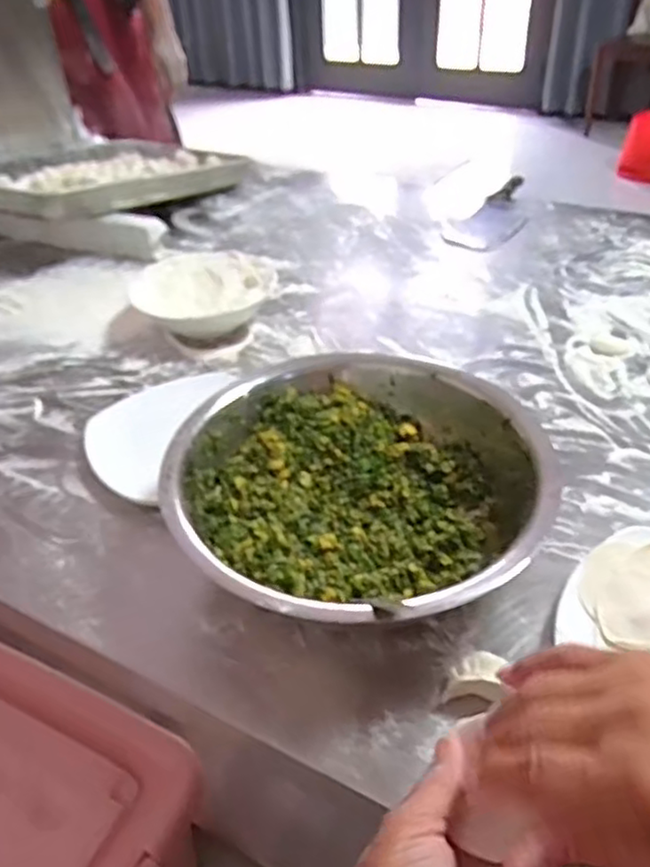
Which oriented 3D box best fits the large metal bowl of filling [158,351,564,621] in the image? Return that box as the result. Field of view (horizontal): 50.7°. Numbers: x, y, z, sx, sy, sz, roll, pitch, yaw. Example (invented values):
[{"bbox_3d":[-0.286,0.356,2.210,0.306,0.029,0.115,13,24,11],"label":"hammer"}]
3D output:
[{"bbox_3d":[0.023,0.045,0.532,0.270,0.081,0.259,-3,38,2],"label":"large metal bowl of filling"}]

